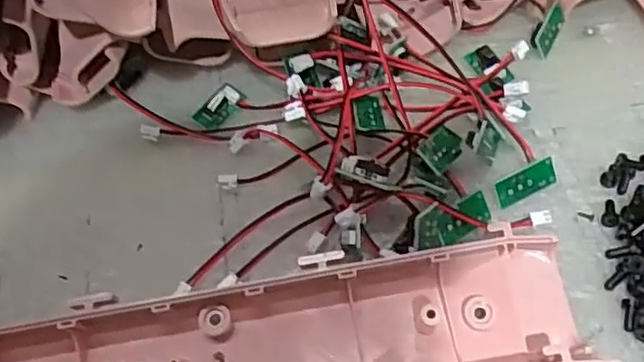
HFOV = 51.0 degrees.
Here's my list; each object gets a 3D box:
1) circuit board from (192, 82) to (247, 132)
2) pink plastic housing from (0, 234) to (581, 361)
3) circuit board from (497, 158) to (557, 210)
[{"bbox_3d":[-0.054,-0.039,0.349,0.015,0.009,0.027,29,63,24],"label":"circuit board"},{"bbox_3d":[-0.040,0.066,0.267,0.274,0.030,0.059,-6,56,1],"label":"pink plastic housing"},{"bbox_3d":[0.091,0.001,0.302,0.029,0.004,0.013,-25,102,-7],"label":"circuit board"}]

